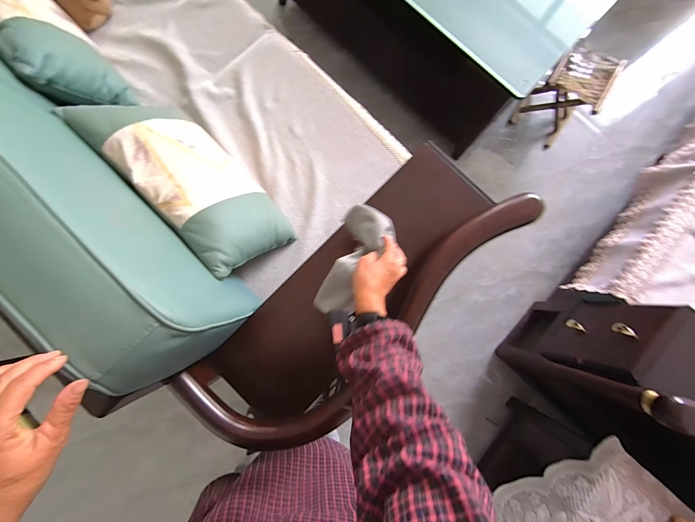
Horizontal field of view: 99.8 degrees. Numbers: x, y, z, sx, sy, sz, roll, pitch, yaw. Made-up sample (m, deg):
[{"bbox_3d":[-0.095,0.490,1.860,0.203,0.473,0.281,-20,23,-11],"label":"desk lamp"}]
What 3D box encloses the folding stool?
[{"bbox_3d":[0.940,-0.724,1.282,0.243,0.270,0.278,39,84,3],"label":"folding stool"}]

